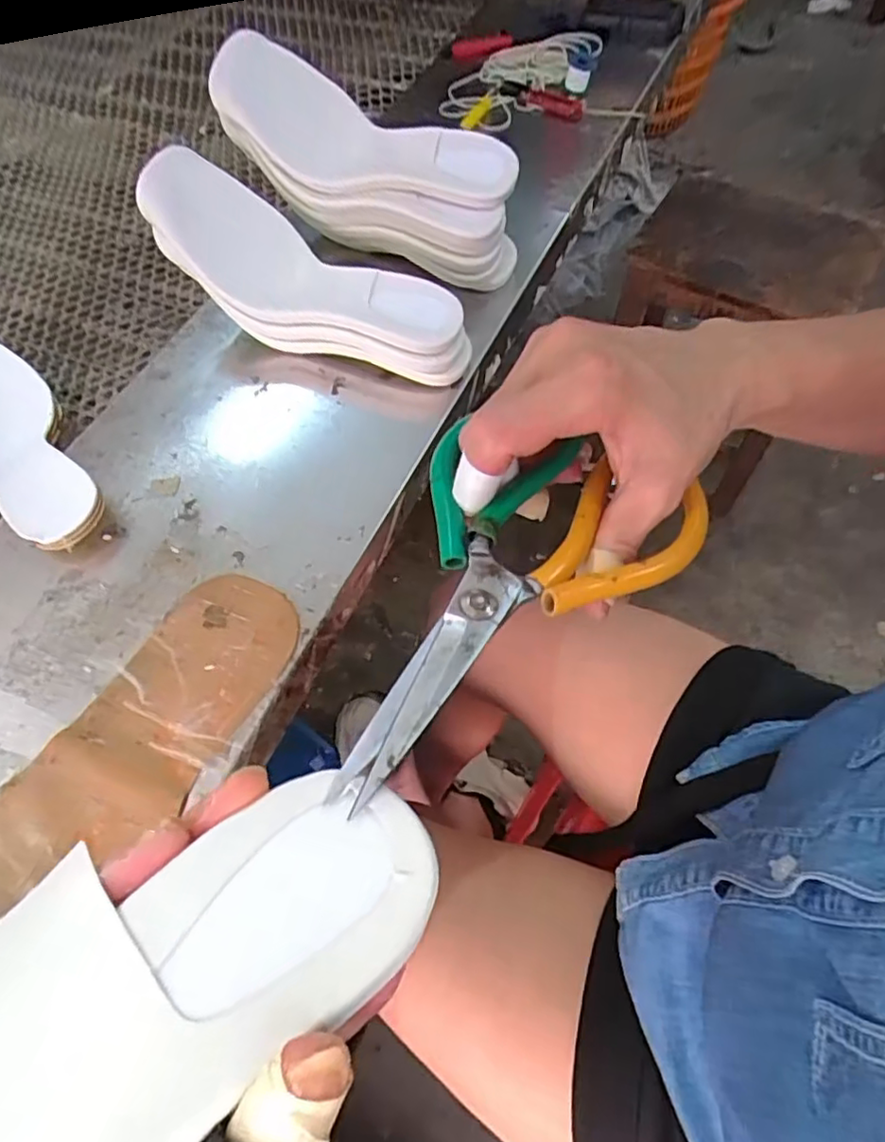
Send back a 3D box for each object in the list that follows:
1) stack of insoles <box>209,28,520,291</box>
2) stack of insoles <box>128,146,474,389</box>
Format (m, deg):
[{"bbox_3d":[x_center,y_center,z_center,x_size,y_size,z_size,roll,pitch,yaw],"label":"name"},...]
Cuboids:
[{"bbox_3d":[-0.056,-0.297,0.459,0.229,0.100,0.073,28,66,17],"label":"stack of insoles"},{"bbox_3d":[-0.092,-0.202,0.434,0.241,0.075,0.072,27,65,0],"label":"stack of insoles"}]

